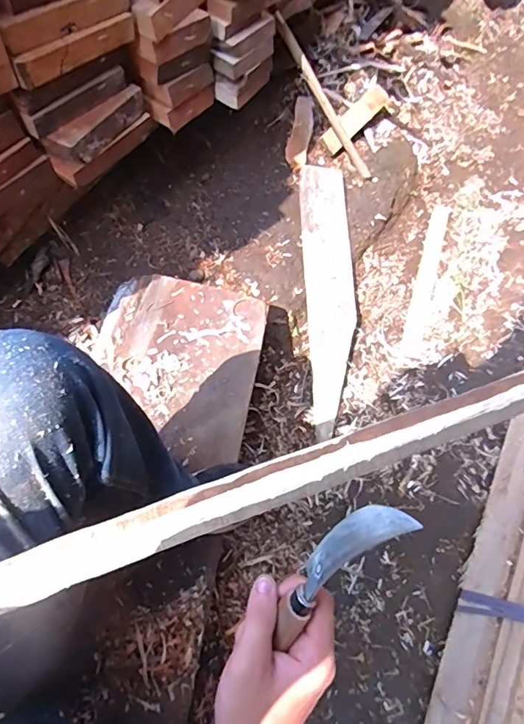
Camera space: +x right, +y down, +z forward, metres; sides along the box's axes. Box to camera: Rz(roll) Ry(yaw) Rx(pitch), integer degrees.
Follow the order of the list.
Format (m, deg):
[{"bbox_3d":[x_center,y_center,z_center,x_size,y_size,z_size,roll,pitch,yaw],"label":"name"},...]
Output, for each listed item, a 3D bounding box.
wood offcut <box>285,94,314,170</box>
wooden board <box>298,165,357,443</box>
[{"bbox_3d":[0.103,-0.610,1.244,0.056,0.018,0.258,10,70,3],"label":"wood offcut"},{"bbox_3d":[0.159,-0.159,1.108,0.111,0.032,0.651,-2,82,-4],"label":"wooden board"}]

